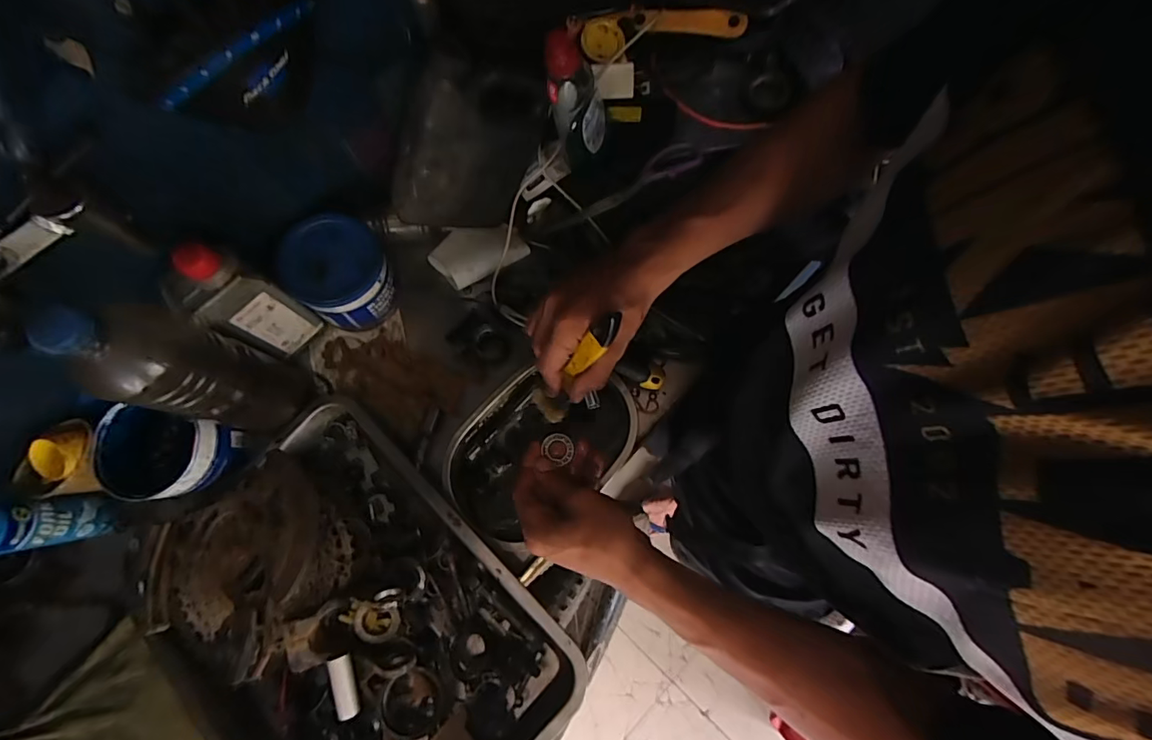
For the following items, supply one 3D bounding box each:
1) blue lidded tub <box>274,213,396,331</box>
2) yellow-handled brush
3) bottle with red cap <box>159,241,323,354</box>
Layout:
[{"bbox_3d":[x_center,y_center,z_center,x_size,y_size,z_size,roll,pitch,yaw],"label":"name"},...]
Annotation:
[{"bbox_3d":[-0.261,-0.103,0.548,0.099,0.101,0.100,0,76,1],"label":"blue lidded tub"},{"bbox_3d":[-0.003,-0.001,0.441,0.023,0.163,0.035,-24,71,-34],"label":"yellow-handled brush"},{"bbox_3d":[-0.331,-0.067,0.489,0.048,0.165,0.066,39,80,10],"label":"bottle with red cap"}]

